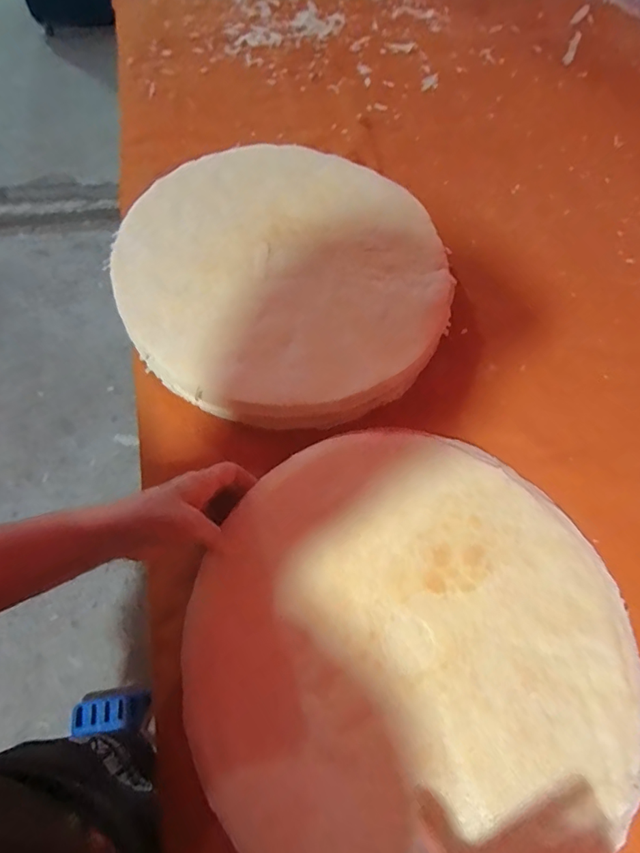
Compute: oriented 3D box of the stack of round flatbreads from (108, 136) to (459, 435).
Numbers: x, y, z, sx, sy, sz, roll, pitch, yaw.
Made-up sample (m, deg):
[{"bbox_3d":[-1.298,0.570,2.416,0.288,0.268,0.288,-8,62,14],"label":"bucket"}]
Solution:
[{"bbox_3d":[-0.041,-0.179,0.547,0.372,0.057,0.381,-20,69,-11],"label":"stack of round flatbreads"}]

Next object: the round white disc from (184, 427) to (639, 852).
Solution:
[{"bbox_3d":[0.086,0.177,0.392,0.372,0.040,0.356,1,66,-3],"label":"round white disc"}]

